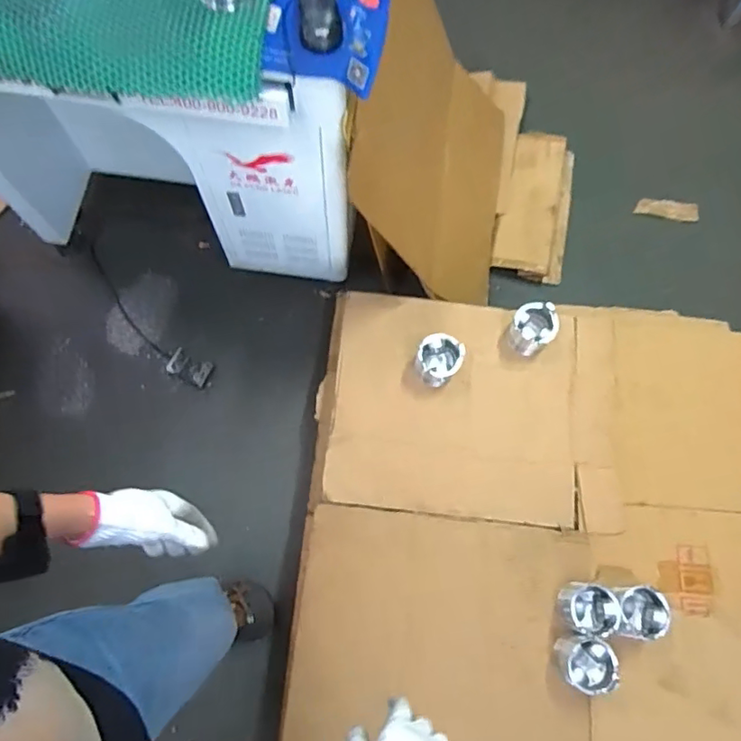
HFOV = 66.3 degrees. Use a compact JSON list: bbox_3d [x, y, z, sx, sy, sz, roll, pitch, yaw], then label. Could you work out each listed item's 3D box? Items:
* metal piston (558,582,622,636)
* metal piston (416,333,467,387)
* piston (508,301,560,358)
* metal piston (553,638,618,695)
[{"bbox_3d":[0.424,0.460,1.097,0.099,0.063,0.089,-5,73,-2],"label":"metal piston"},{"bbox_3d":[0.149,-0.023,1.235,0.091,0.081,0.094,0,73,0],"label":"metal piston"},{"bbox_3d":[0.357,-0.093,1.254,0.094,0.093,0.092,0,73,0],"label":"piston"},{"bbox_3d":[0.407,0.551,1.065,0.091,0.067,0.092,0,73,0],"label":"metal piston"}]

